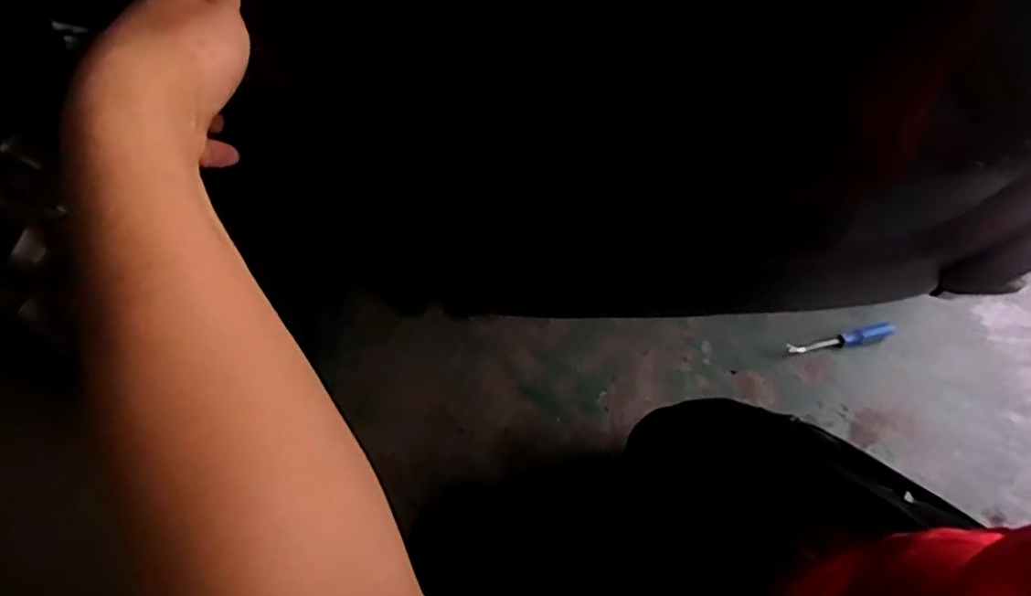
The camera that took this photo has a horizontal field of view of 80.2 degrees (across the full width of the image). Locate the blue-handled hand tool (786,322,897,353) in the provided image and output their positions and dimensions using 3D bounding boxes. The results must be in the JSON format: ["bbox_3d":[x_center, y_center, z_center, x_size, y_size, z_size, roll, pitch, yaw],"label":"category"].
[{"bbox_3d":[0.552,0.071,1.038,0.196,0.021,0.025,-9,50,-8],"label":"blue-handled hand tool"}]

